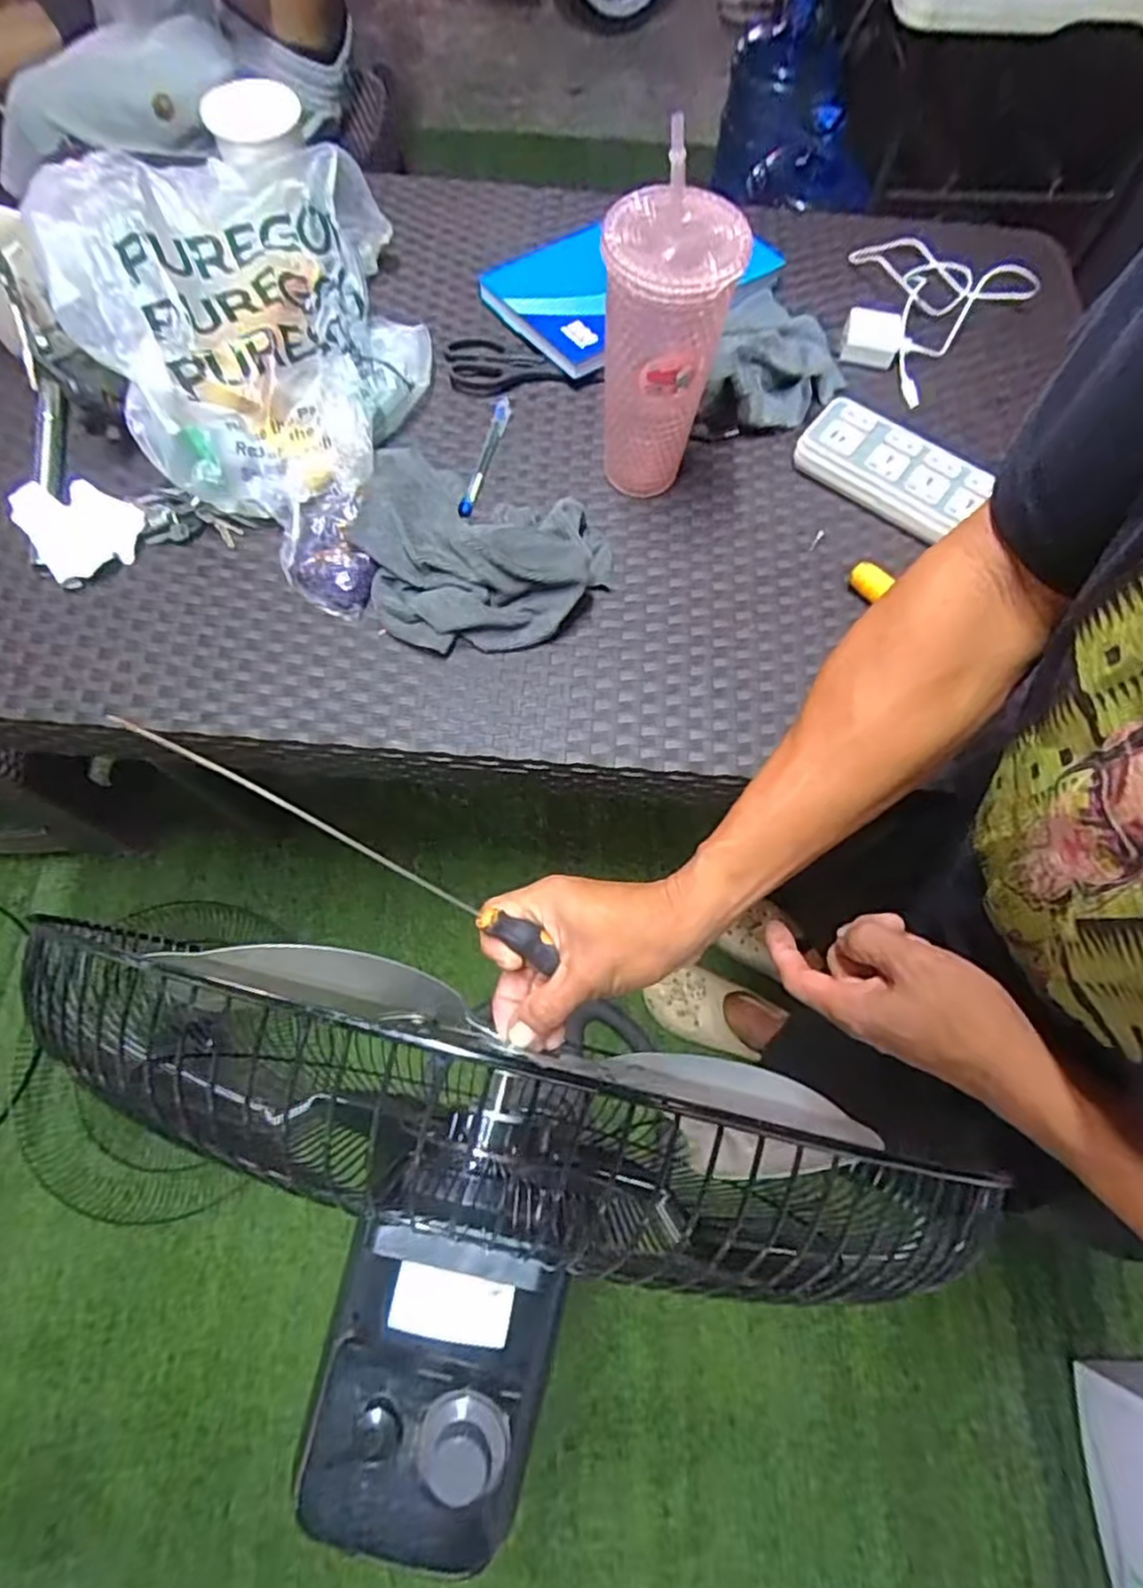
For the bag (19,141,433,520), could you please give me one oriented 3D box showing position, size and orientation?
[{"bbox_3d":[-0.289,-0.428,0.635,0.294,0.149,0.368,-12,70,-6],"label":"bag"}]

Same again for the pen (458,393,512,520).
[{"bbox_3d":[-0.082,-0.325,0.671,0.015,0.015,0.163,12,69,3],"label":"pen"}]

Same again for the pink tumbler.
[{"bbox_3d":[0.071,-0.347,0.575,0.097,0.220,0.094,7,69,1],"label":"pink tumbler"}]

